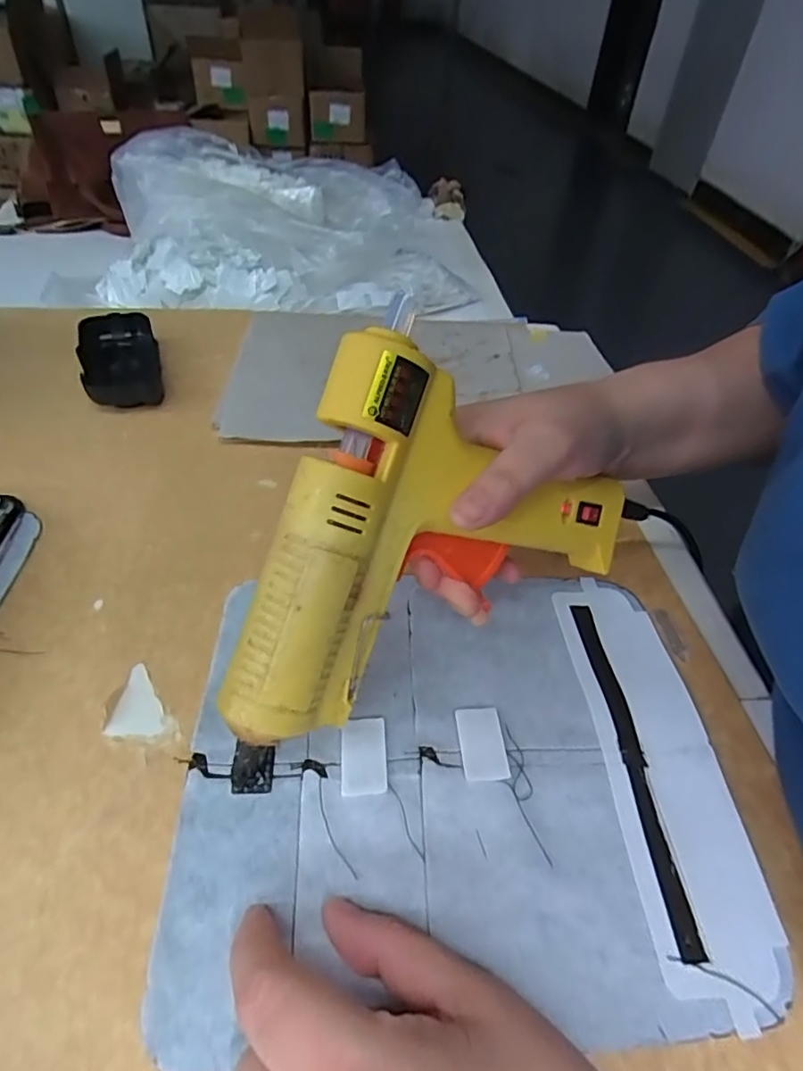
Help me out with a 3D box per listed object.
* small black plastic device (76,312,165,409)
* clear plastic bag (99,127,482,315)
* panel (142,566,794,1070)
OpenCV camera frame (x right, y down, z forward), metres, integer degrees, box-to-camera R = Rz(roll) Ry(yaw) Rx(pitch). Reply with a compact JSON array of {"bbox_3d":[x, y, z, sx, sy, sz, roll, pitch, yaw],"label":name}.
[{"bbox_3d":[-0.212,-0.132,0.434,0.053,0.026,0.105,-15,49,-19],"label":"small black plastic device"},{"bbox_3d":[-0.150,-0.376,0.686,0.359,0.126,0.269,-15,49,-19],"label":"clear plastic bag"},{"bbox_3d":[0.025,0.094,0.248,0.224,0.010,0.188,0,45,-5],"label":"panel"}]

